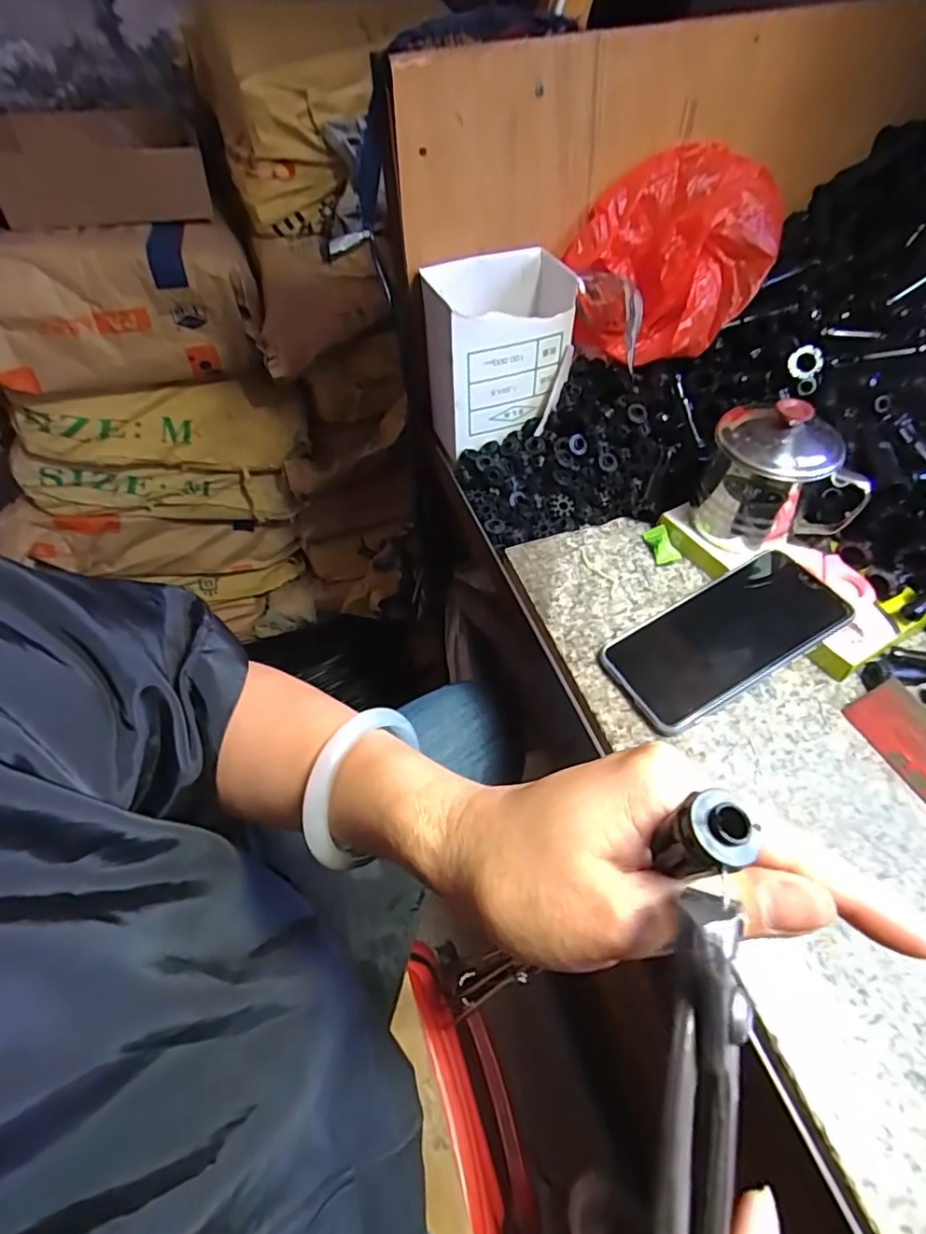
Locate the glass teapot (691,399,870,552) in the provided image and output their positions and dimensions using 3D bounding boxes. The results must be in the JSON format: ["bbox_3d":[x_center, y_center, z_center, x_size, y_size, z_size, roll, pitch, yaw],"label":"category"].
[{"bbox_3d":[0.227,-0.104,0.412,0.092,0.097,0.076,-1,52,2],"label":"glass teapot"}]

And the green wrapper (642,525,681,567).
[{"bbox_3d":[0.160,-0.059,0.456,0.019,0.011,0.035,-9,52,-4],"label":"green wrapper"}]

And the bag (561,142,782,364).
[{"bbox_3d":[0.183,-0.316,0.504,0.162,0.123,0.159,19,55,17],"label":"bag"}]

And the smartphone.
[{"bbox_3d":[0.176,0.012,0.381,0.161,0.008,0.076,-28,52,-8],"label":"smartphone"}]

